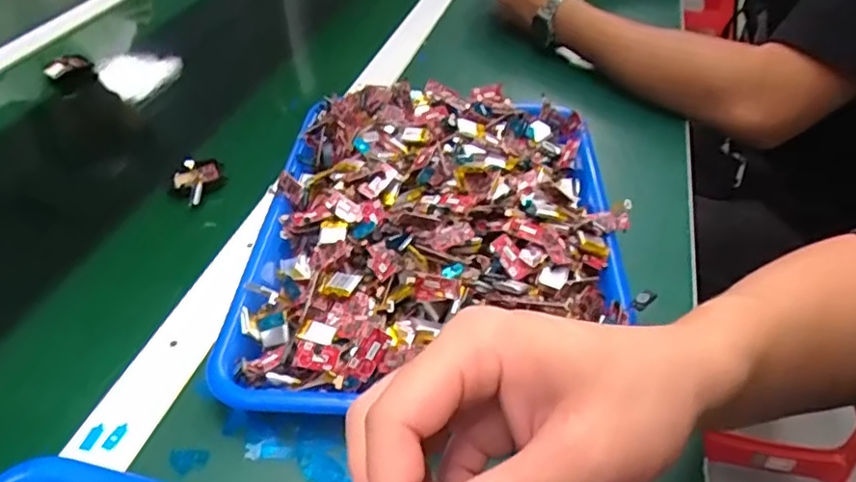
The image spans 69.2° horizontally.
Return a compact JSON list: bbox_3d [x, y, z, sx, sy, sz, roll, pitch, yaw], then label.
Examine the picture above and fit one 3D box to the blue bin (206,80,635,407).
[{"bbox_3d":[0.007,-0.019,0.455,0.246,0.058,0.318,2,42,2],"label":"blue bin"}]

